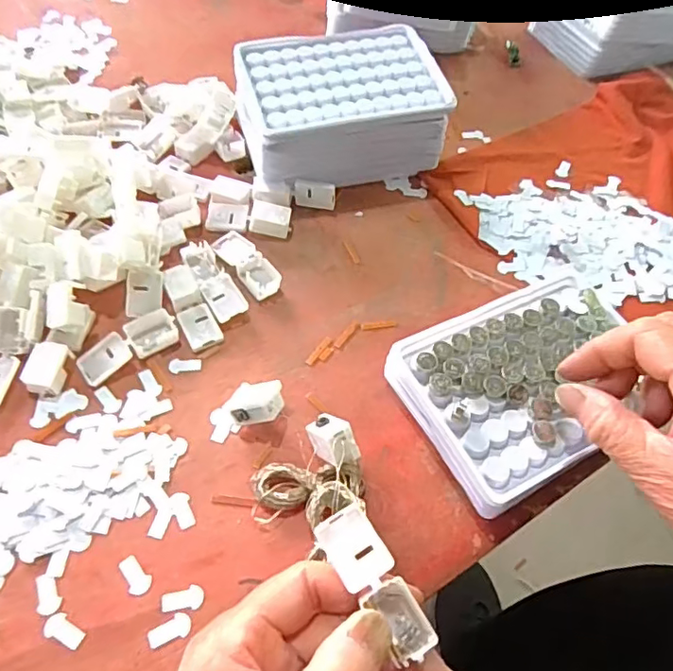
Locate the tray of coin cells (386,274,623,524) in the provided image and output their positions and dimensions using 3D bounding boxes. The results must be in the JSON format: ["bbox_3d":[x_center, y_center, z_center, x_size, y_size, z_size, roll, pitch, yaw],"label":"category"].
[{"bbox_3d":[0.102,0.027,0.302,0.127,0.030,0.095,-23,60,-18],"label":"tray of coin cells"}]

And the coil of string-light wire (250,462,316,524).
[{"bbox_3d":[-0.026,0.075,0.271,0.030,0.013,0.026,-3,55,-6],"label":"coil of string-light wire"}]

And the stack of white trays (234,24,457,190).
[{"bbox_3d":[0.000,-0.157,0.399,0.134,0.064,0.098,-9,56,-10],"label":"stack of white trays"}]

